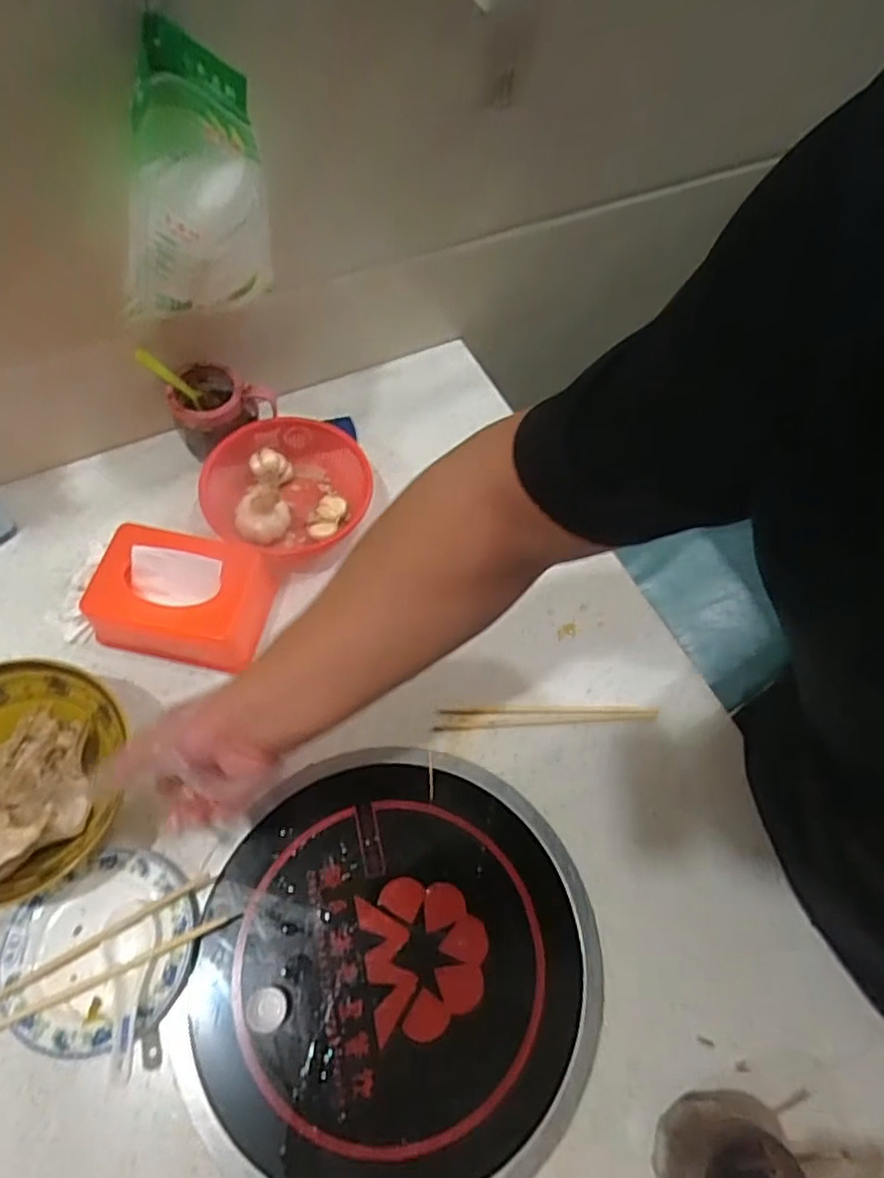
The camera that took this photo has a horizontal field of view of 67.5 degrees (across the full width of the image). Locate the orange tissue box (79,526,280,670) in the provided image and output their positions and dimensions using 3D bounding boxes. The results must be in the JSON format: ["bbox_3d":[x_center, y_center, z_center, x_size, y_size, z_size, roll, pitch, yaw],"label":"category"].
[{"bbox_3d":[-0.264,0.011,0.683,0.163,0.081,0.112,12,63,2],"label":"orange tissue box"}]

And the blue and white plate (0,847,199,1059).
[{"bbox_3d":[-0.283,0.304,0.557,0.146,0.022,0.134,2,63,-3],"label":"blue and white plate"}]

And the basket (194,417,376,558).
[{"bbox_3d":[-0.181,-0.117,0.780,0.187,0.061,0.173,2,63,-3],"label":"basket"}]

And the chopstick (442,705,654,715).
[{"bbox_3d":[0.112,0.127,0.697,0.229,0.006,0.011,0,63,-4],"label":"chopstick"}]

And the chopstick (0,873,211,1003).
[{"bbox_3d":[-0.307,0.304,0.549,0.238,0.014,0.012,-26,67,-16],"label":"chopstick"}]

